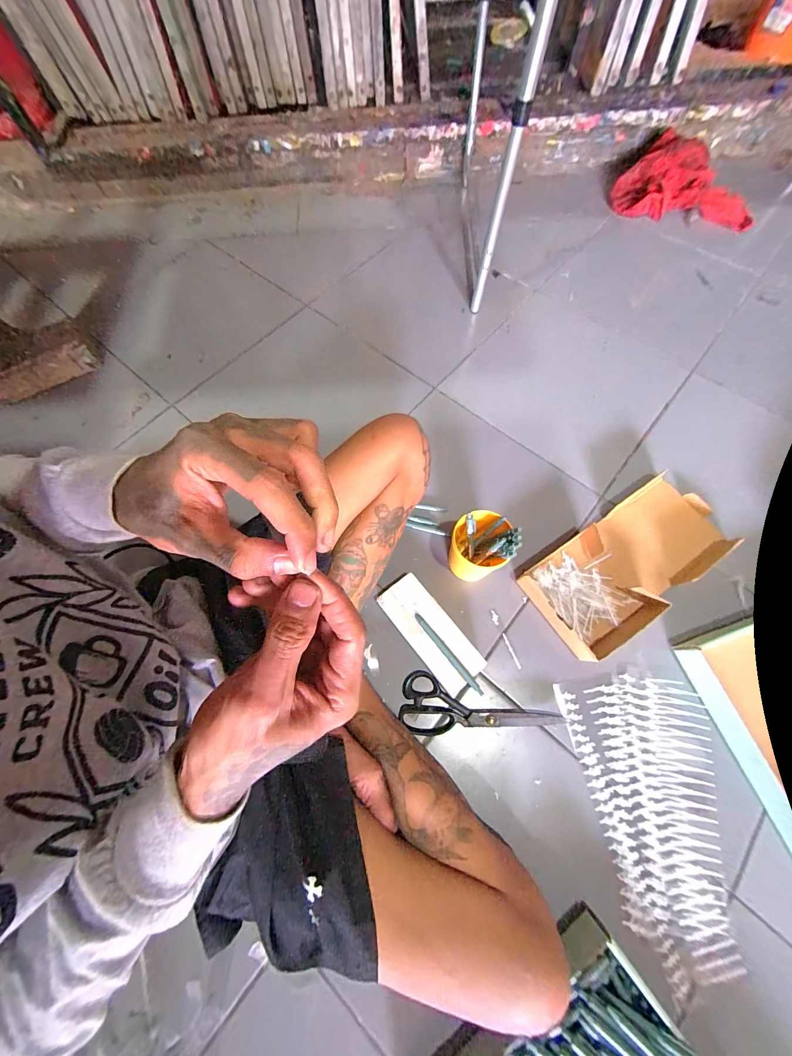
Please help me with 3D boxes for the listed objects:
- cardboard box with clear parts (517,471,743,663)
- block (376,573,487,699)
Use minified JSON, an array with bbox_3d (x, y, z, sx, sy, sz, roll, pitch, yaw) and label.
[{"bbox_3d":[0.397,0.048,0.562,0.352,0.045,0.169,-33,73,-8],"label":"cardboard box with clear parts"},{"bbox_3d":[0.053,0.165,0.533,0.076,0.032,0.181,-38,74,-10],"label":"block"}]

